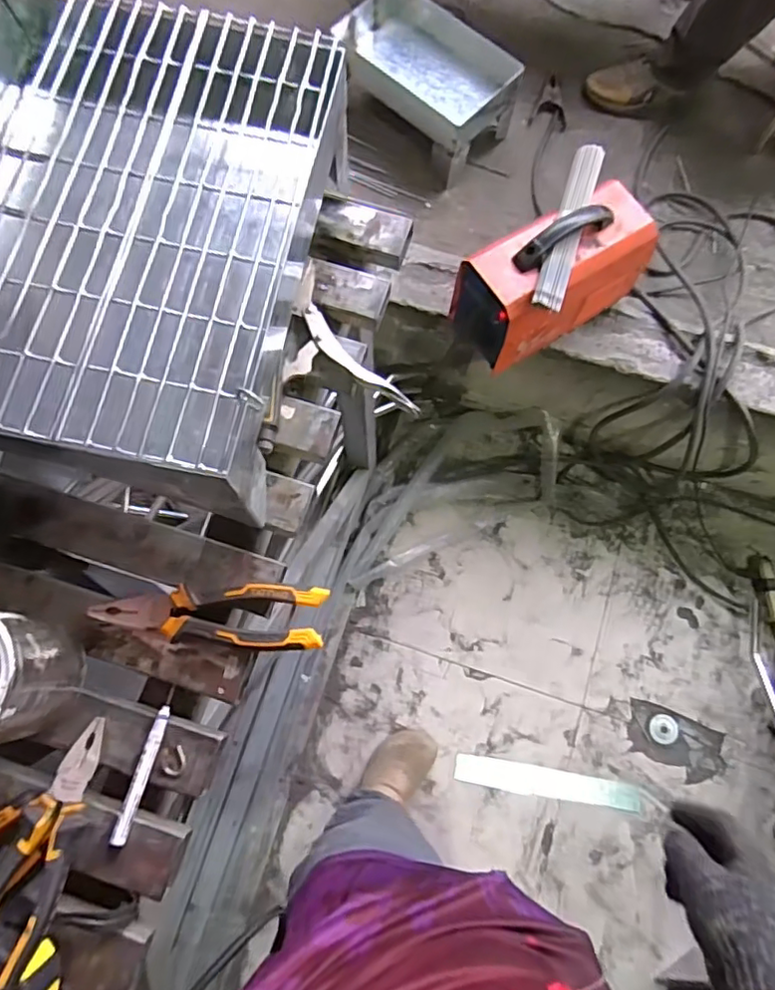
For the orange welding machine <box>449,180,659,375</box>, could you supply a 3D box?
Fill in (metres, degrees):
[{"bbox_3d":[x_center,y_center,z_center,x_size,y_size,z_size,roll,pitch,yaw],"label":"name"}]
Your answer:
[{"bbox_3d":[0.290,-0.382,1.025,0.311,0.217,0.144,-28,76,-11],"label":"orange welding machine"}]

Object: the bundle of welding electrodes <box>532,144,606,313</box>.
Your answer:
[{"bbox_3d":[0.290,-0.429,0.934,0.047,0.032,0.295,18,73,3],"label":"bundle of welding electrodes"}]

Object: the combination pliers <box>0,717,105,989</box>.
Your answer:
[{"bbox_3d":[-0.253,0.258,0.441,0.046,0.026,0.165,11,56,4],"label":"combination pliers"}]

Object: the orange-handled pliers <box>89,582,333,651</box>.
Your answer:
[{"bbox_3d":[-0.150,0.102,0.500,0.191,0.015,0.052,3,73,-2],"label":"orange-handled pliers"}]

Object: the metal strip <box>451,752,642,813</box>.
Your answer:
[{"bbox_3d":[0.341,0.618,1.267,0.386,0.009,0.058,9,69,3],"label":"metal strip"}]

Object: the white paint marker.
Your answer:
[{"bbox_3d":[-0.199,0.226,0.476,0.012,0.007,0.105,16,73,2],"label":"white paint marker"}]

